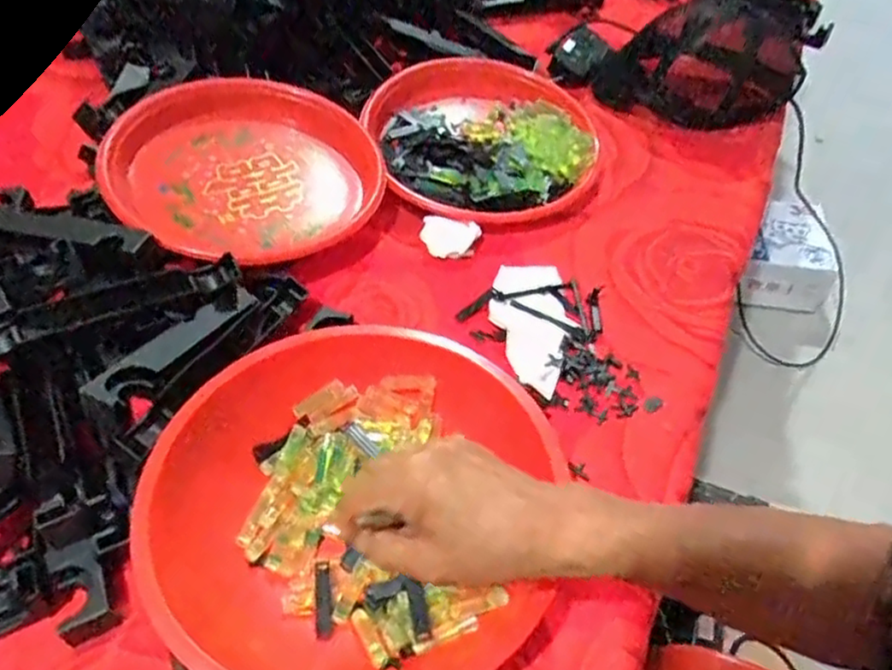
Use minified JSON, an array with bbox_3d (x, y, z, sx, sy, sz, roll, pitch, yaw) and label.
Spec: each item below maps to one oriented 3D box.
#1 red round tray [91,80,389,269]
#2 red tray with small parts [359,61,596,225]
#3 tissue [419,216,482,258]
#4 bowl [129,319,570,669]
[{"bbox_3d":[-0.183,-0.164,0.644,0.233,0.042,0.247,7,56,-11],"label":"red round tray"},{"bbox_3d":[0.038,-0.221,0.732,0.258,0.061,0.263,19,49,13],"label":"red tray with small parts"},{"bbox_3d":[0.003,-0.096,0.653,0.056,0.012,0.043,7,48,3],"label":"tissue"},{"bbox_3d":[-0.062,0.104,0.435,0.249,0.070,0.231,2,48,-2],"label":"bowl"}]

